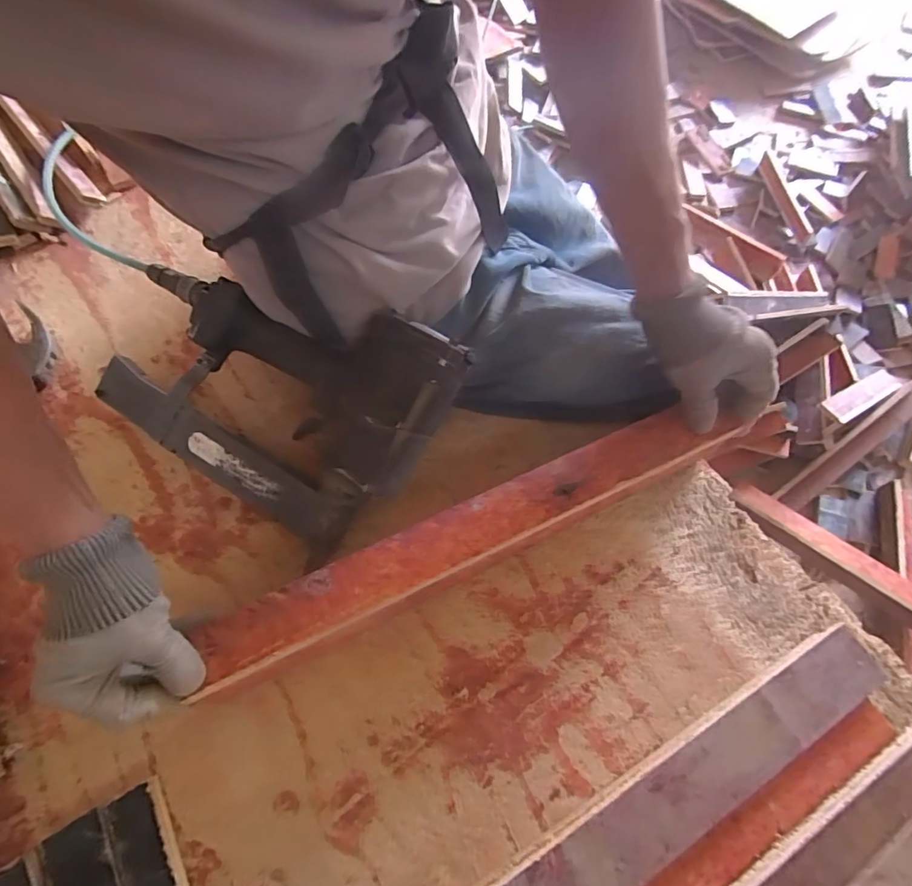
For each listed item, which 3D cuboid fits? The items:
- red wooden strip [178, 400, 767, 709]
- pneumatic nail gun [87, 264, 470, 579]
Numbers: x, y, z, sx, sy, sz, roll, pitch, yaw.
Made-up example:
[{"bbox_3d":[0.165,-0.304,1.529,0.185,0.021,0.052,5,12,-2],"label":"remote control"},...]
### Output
[{"bbox_3d":[0.025,0.070,0.401,0.464,0.013,0.051,-22,66,-11],"label":"red wooden strip"},{"bbox_3d":[-0.175,-0.052,0.461,0.333,0.072,0.224,29,98,14],"label":"pneumatic nail gun"}]

